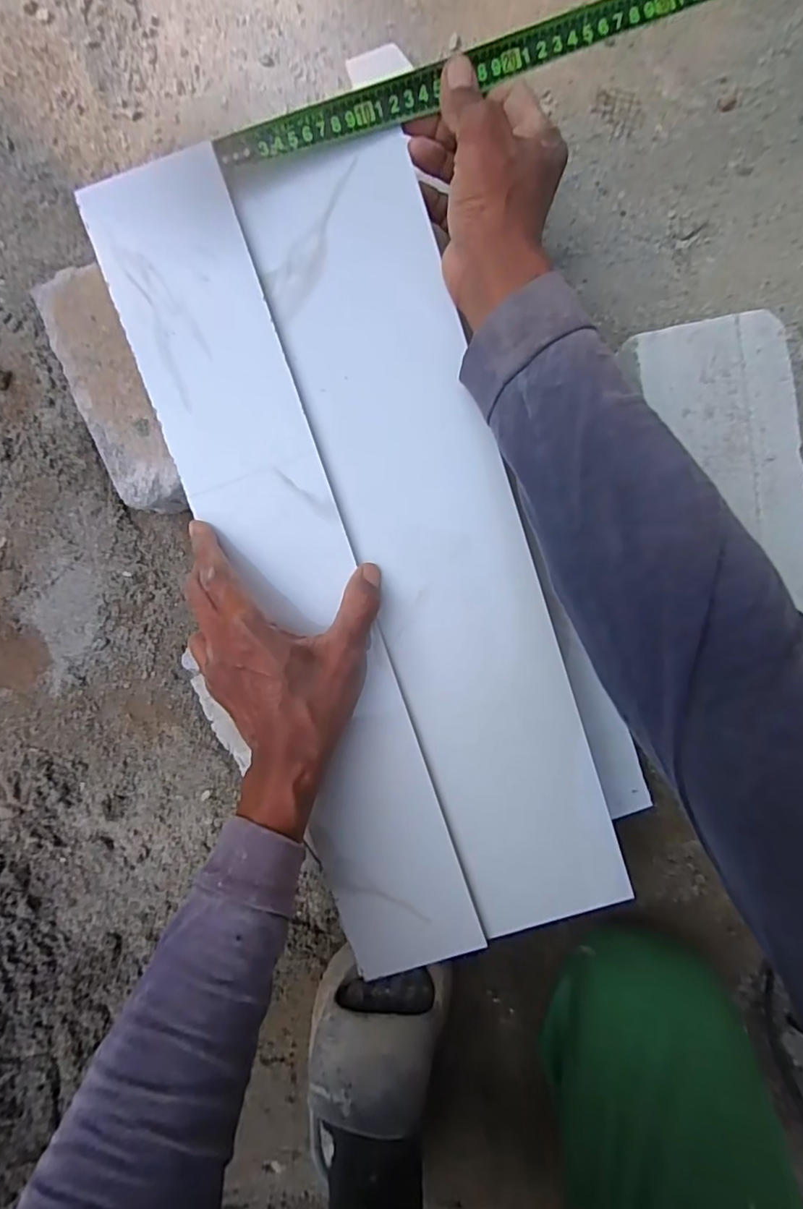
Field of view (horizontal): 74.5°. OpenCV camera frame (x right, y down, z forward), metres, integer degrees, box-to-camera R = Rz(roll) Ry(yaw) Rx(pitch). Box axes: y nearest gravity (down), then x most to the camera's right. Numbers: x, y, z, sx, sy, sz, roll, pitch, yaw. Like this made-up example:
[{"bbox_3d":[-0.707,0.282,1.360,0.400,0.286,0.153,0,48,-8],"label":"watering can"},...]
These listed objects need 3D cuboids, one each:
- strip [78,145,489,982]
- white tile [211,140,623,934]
[{"bbox_3d":[-0.077,-0.009,0.379,0.098,0.009,0.588,-19,95,1],"label":"strip"},{"bbox_3d":[0.032,-0.030,0.382,0.119,0.015,0.568,-19,95,1],"label":"white tile"}]

